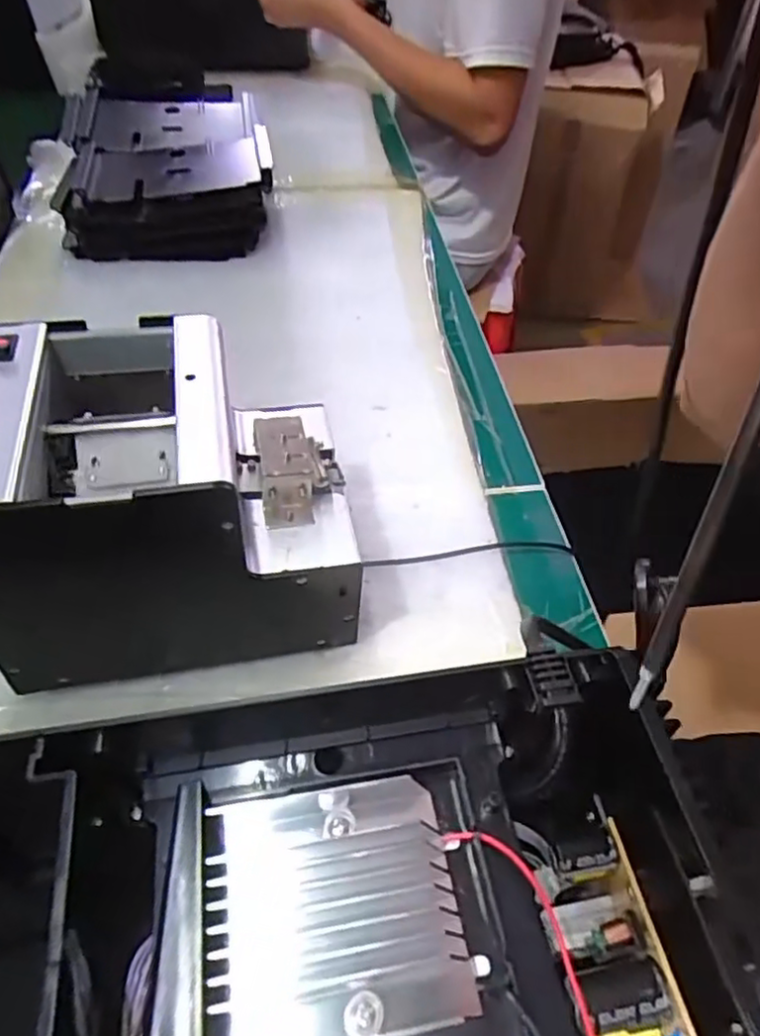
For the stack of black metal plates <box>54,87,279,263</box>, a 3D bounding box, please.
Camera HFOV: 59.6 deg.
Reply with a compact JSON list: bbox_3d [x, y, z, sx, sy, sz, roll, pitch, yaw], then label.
[{"bbox_3d":[-0.233,-0.391,0.716,0.200,0.061,0.301,-10,51,-12],"label":"stack of black metal plates"}]

